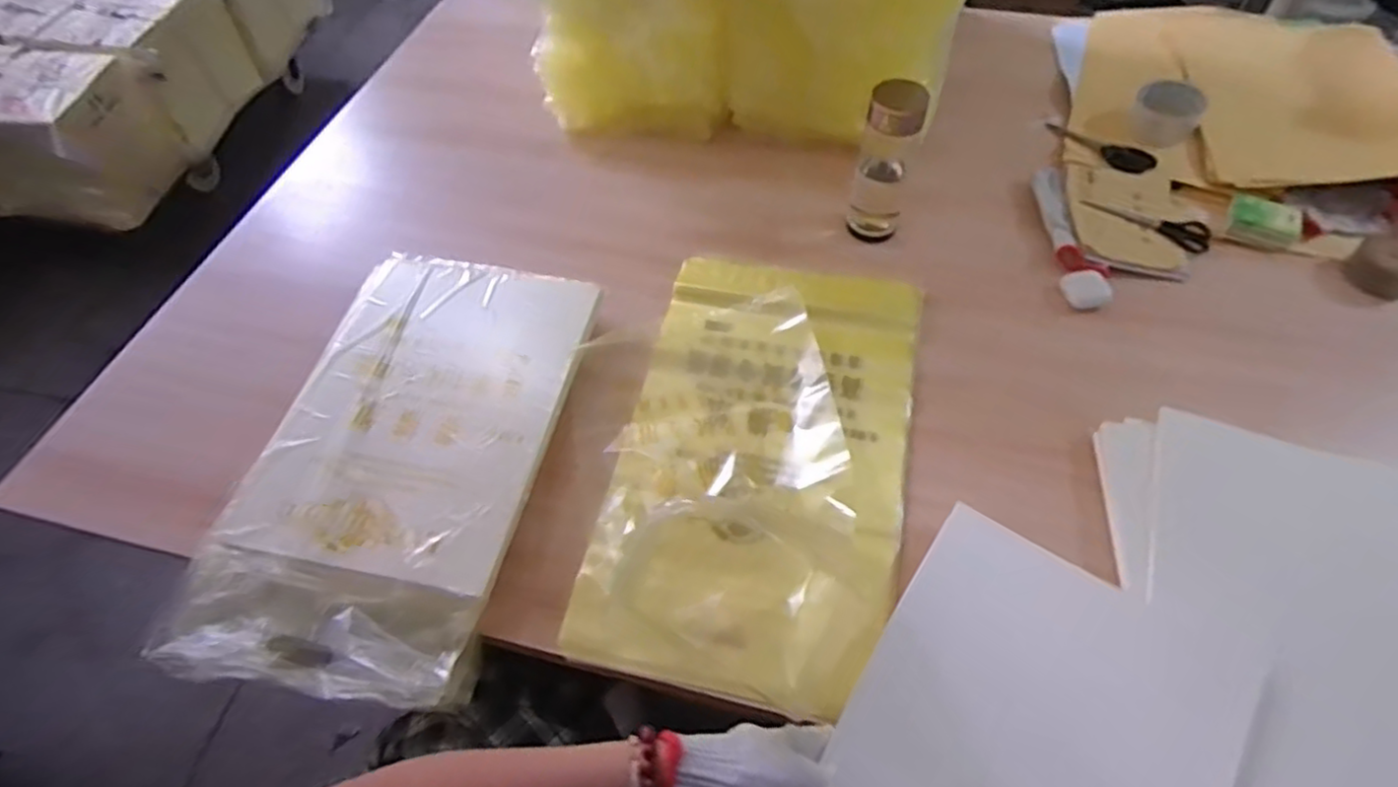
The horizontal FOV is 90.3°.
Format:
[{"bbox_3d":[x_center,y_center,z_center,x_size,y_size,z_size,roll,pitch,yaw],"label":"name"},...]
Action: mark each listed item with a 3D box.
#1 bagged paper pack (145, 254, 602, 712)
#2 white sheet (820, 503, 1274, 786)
[{"bbox_3d":[-0.299,0.050,0.716,0.299,0.050,0.486,7,56,7],"label":"bagged paper pack"},{"bbox_3d":[0.240,0.270,0.521,0.244,0.030,0.363,32,61,24],"label":"white sheet"}]

